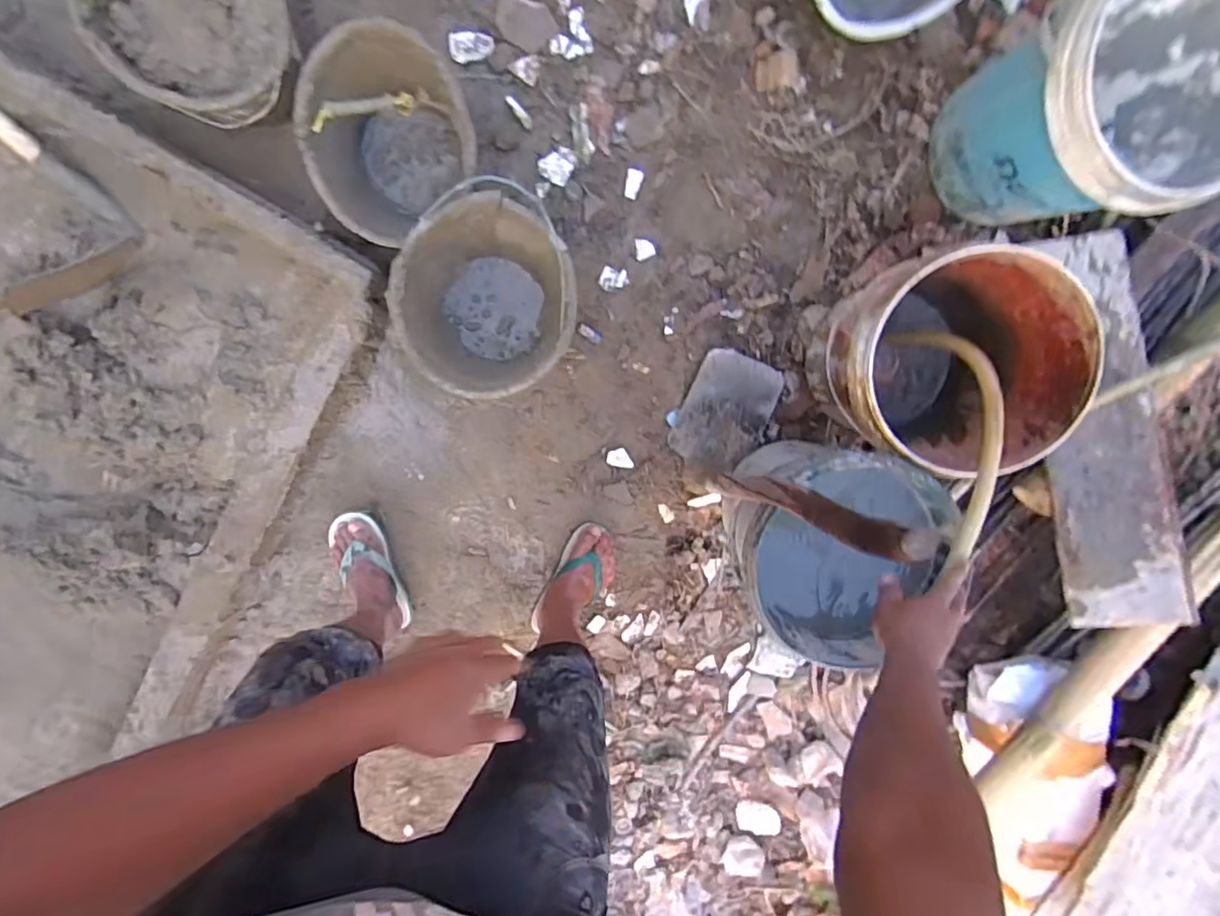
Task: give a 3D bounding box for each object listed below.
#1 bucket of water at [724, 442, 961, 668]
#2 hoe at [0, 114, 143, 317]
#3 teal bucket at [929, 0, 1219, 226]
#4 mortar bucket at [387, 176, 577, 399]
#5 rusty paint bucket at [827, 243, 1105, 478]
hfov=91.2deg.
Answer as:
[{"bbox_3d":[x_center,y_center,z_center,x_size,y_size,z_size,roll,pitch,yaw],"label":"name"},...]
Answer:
[{"bbox_3d":[0.331,0.111,0.992,0.255,0.338,0.295,36,99,-4],"label":"bucket of water"},{"bbox_3d":[-1.143,-0.520,0.971,0.659,0.171,0.265,43,98,-5],"label":"hoe"},{"bbox_3d":[0.716,-0.506,0.897,0.300,0.359,0.299,0,99,2],"label":"teal bucket"},{"bbox_3d":[-0.192,-0.269,1.030,0.277,0.228,0.295,0,99,2],"label":"mortar bucket"},{"bbox_3d":[0.488,-0.151,0.965,0.302,0.372,0.288,0,99,2],"label":"rusty paint bucket"}]

